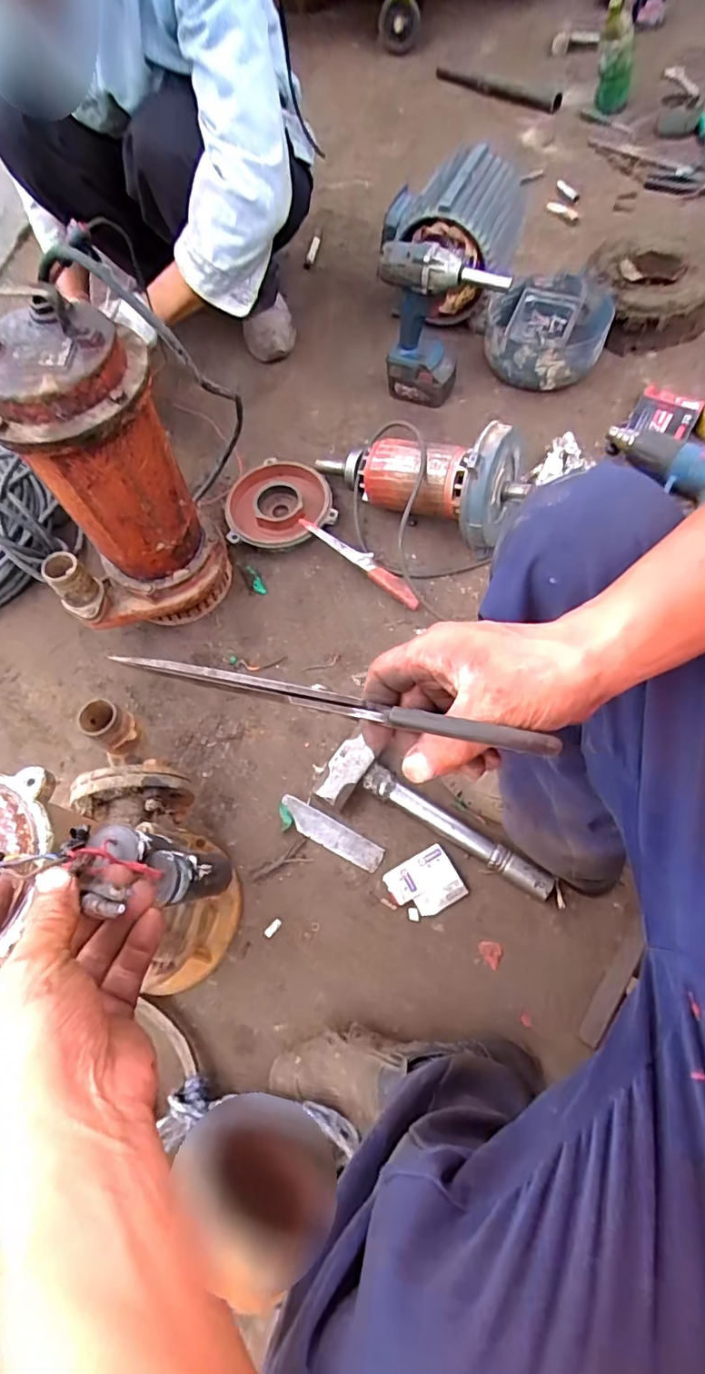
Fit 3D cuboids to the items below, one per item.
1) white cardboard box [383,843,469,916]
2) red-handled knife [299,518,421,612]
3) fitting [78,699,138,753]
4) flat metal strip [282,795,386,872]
[{"bbox_3d":[0.094,0.254,0.710,0.085,0.004,0.073,-33,72,0],"label":"white cardboard box"},{"bbox_3d":[0.017,-0.211,0.914,0.249,0.027,0.037,40,72,18],"label":"red-handled knife"},{"bbox_3d":[-0.289,0.046,0.659,0.050,0.066,0.046,-1,65,1],"label":"fitting"},{"bbox_3d":[-0.032,0.199,0.753,0.155,0.004,0.038,26,76,15],"label":"flat metal strip"}]

